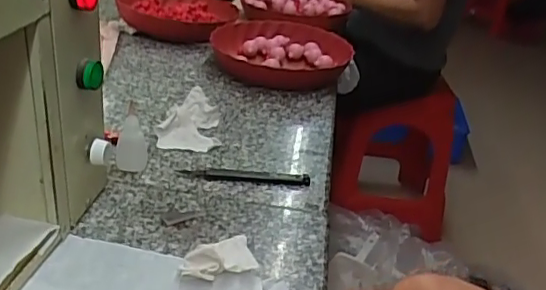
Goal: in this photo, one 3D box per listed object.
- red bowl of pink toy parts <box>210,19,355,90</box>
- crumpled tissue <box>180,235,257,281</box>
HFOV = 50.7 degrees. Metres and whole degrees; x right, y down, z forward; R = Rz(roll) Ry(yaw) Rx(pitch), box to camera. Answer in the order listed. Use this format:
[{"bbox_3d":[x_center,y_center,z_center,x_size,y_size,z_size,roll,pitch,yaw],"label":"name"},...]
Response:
[{"bbox_3d":[0.015,-0.151,0.974,0.227,0.055,0.231,5,28,-3],"label":"red bowl of pink toy parts"},{"bbox_3d":[-0.051,0.102,0.532,0.069,0.019,0.048,-5,30,-20],"label":"crumpled tissue"}]

